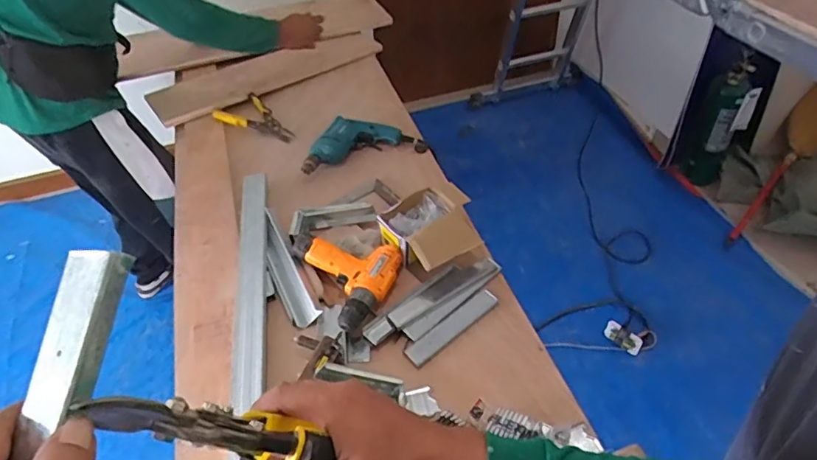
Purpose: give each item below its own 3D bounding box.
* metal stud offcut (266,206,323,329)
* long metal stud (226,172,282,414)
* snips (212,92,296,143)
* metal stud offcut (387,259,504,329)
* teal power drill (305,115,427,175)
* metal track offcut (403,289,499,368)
[{"bbox_3d":[-0.240,0.068,1.031,0.054,0.028,0.292,-22,47,-17],"label":"metal stud offcut"},{"bbox_3d":[-0.258,0.241,0.869,0.084,0.047,1.004,-9,45,-4],"label":"long metal stud"},{"bbox_3d":[-0.397,-0.290,1.430,0.246,0.034,0.137,27,53,28],"label":"snips"},{"bbox_3d":[0.065,0.113,0.986,0.233,0.020,0.057,-28,49,-22],"label":"metal stud offcut"},{"bbox_3d":[-0.112,-0.215,1.303,0.306,0.059,0.122,-12,45,-8],"label":"teal power drill"},{"bbox_3d":[0.077,0.167,0.942,0.196,0.014,0.040,-34,52,-26],"label":"metal track offcut"}]

